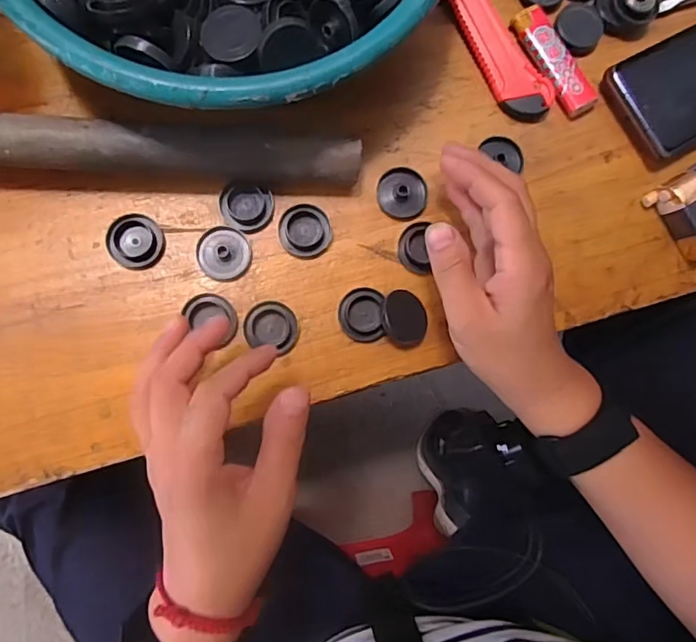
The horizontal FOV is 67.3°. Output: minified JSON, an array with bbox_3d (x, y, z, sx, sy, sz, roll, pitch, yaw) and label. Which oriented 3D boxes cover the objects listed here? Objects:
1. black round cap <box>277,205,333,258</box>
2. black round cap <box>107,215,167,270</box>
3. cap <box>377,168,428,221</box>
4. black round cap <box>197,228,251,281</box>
[{"bbox_3d":[-0.027,-0.057,0.329,0.033,0.008,0.031,1,83,-6],"label":"black round cap"},{"bbox_3d":[-0.130,-0.049,0.319,0.034,0.006,0.032,1,83,-6],"label":"black round cap"},{"bbox_3d":[0.035,-0.082,0.338,0.031,0.008,0.033,1,83,-6],"label":"cap"},{"bbox_3d":[-0.077,-0.042,0.324,0.031,0.004,0.032,-5,84,-6],"label":"black round cap"}]

